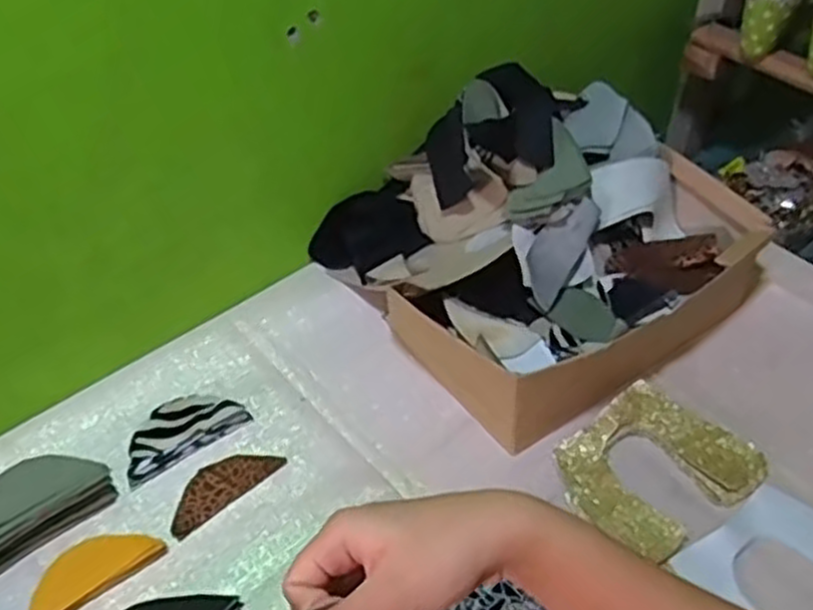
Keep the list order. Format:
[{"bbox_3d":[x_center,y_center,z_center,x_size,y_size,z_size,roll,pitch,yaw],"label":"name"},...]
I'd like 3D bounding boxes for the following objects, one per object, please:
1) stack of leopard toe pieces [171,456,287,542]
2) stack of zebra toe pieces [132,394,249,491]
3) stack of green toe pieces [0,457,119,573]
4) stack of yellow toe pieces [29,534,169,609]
[{"bbox_3d":[-0.162,0.154,0.684,0.106,0.005,0.046,-34,54,-29],"label":"stack of leopard toe pieces"},{"bbox_3d":[-0.205,0.111,0.714,0.114,0.016,0.055,-32,53,-27],"label":"stack of zebra toe pieces"},{"bbox_3d":[-0.305,0.162,0.646,0.117,0.036,0.055,-34,54,-28],"label":"stack of green toe pieces"},{"bbox_3d":[-0.249,0.206,0.621,0.107,0.004,0.047,-30,52,-26],"label":"stack of yellow toe pieces"}]

